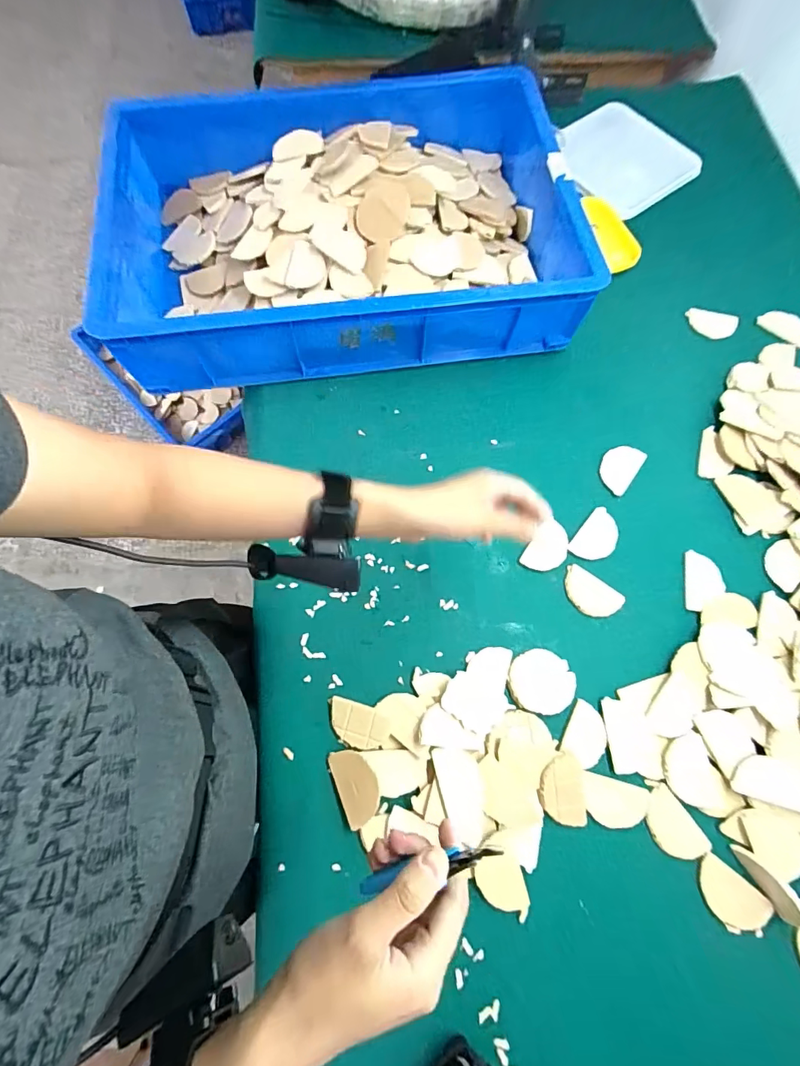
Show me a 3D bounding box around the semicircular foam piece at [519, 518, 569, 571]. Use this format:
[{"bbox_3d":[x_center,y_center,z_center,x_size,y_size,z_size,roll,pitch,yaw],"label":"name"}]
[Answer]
[{"bbox_3d":[0.179,0.018,0.537,0.044,0.009,0.066,29,72,8],"label":"semicircular foam piece"}]

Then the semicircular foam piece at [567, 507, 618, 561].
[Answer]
[{"bbox_3d":[0.241,0.005,0.544,0.044,0.004,0.070,40,74,11],"label":"semicircular foam piece"}]

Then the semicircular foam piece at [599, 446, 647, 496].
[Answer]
[{"bbox_3d":[0.285,-0.087,0.576,0.045,0.004,0.068,36,73,10],"label":"semicircular foam piece"}]

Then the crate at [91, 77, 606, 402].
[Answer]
[{"bbox_3d":[-0.092,-0.431,0.627,0.629,0.120,0.421,-8,71,-5],"label":"crate"}]

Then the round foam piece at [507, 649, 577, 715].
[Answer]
[{"bbox_3d":[0.155,0.163,0.489,0.070,0.007,0.066,1,71,-2],"label":"round foam piece"}]

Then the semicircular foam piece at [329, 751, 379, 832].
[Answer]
[{"bbox_3d":[-0.043,0.254,0.449,0.041,0.007,0.070,-22,73,-9],"label":"semicircular foam piece"}]

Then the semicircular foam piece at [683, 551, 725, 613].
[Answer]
[{"bbox_3d":[0.360,0.060,0.529,0.041,0.010,0.071,13,71,2],"label":"semicircular foam piece"}]

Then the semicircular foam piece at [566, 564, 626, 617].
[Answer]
[{"bbox_3d":[0.222,0.072,0.522,0.070,0.008,0.042,38,74,11],"label":"semicircular foam piece"}]

